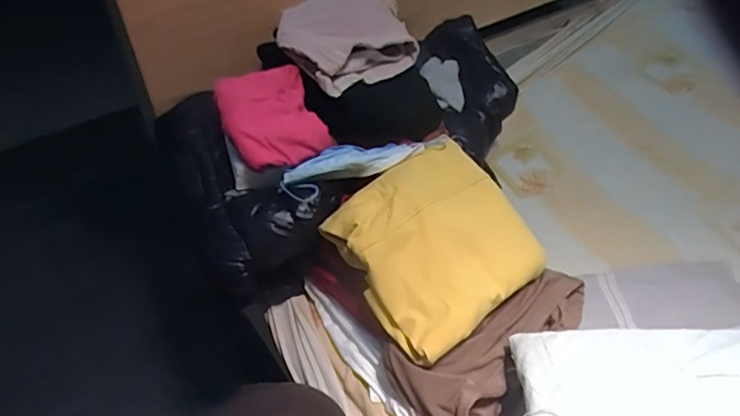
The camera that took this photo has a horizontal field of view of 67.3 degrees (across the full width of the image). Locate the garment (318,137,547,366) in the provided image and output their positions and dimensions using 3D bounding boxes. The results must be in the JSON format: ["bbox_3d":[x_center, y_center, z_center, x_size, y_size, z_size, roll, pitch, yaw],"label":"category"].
[{"bbox_3d":[0.071,0.034,0.595,0.193,0.039,0.186,-32,76,-25],"label":"garment"}]

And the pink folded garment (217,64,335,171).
[{"bbox_3d":[-0.112,-0.107,0.639,0.114,0.044,0.133,-17,47,-17],"label":"pink folded garment"}]

